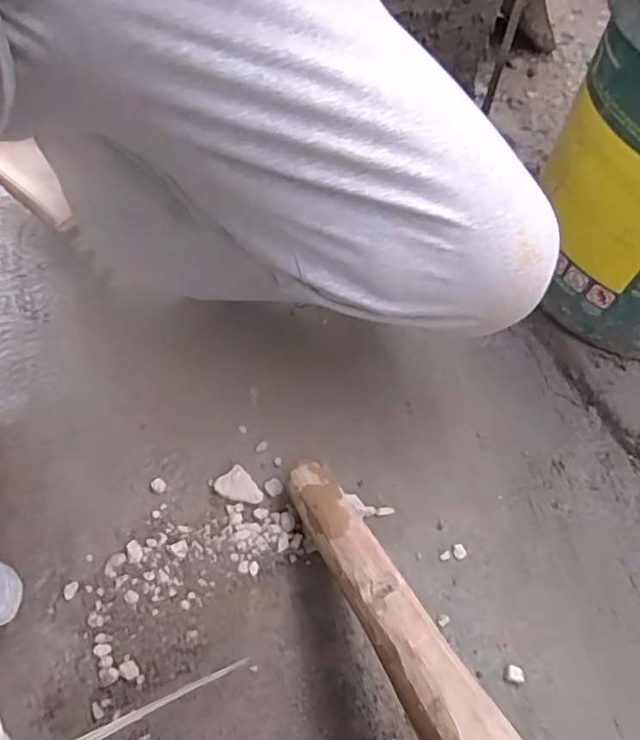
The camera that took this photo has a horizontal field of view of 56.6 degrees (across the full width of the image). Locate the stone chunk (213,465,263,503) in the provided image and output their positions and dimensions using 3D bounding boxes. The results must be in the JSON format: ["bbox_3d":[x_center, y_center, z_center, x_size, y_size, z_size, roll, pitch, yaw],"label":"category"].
[{"bbox_3d":[-0.073,0.107,0.535,0.039,0.019,0.028,37,61,15],"label":"stone chunk"}]

